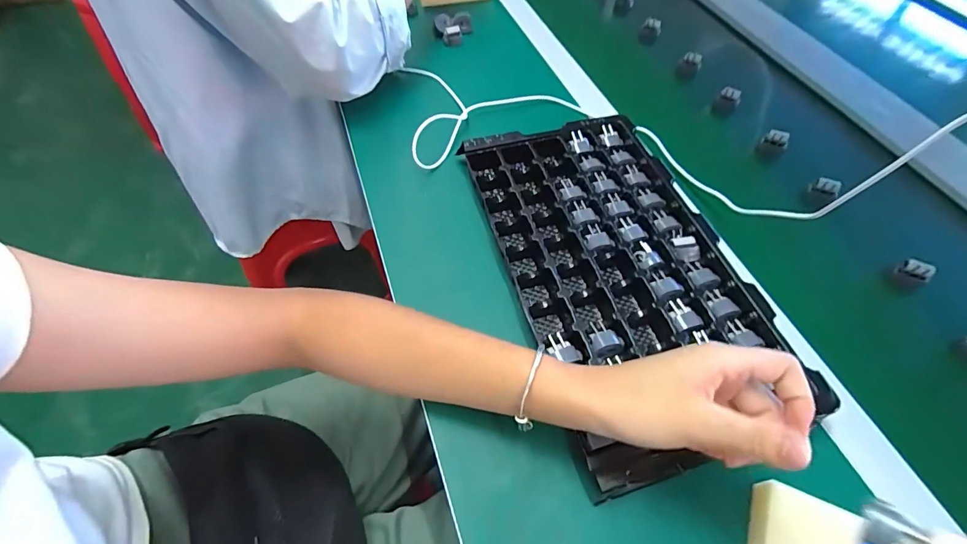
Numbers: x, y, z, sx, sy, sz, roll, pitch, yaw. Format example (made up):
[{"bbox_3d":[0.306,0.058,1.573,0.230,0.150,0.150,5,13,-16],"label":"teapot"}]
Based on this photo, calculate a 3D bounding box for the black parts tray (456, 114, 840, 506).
[{"bbox_3d":[0.124,-0.009,0.410,0.197,0.034,0.357,-14,58,-10],"label":"black parts tray"}]

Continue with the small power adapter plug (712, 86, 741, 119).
[{"bbox_3d":[0.324,-0.224,0.574,0.028,0.038,0.020,27,61,16],"label":"small power adapter plug"}]

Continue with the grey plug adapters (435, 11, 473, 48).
[{"bbox_3d":[-0.045,-0.356,0.632,0.054,0.028,0.038,-3,57,-3],"label":"grey plug adapters"}]

